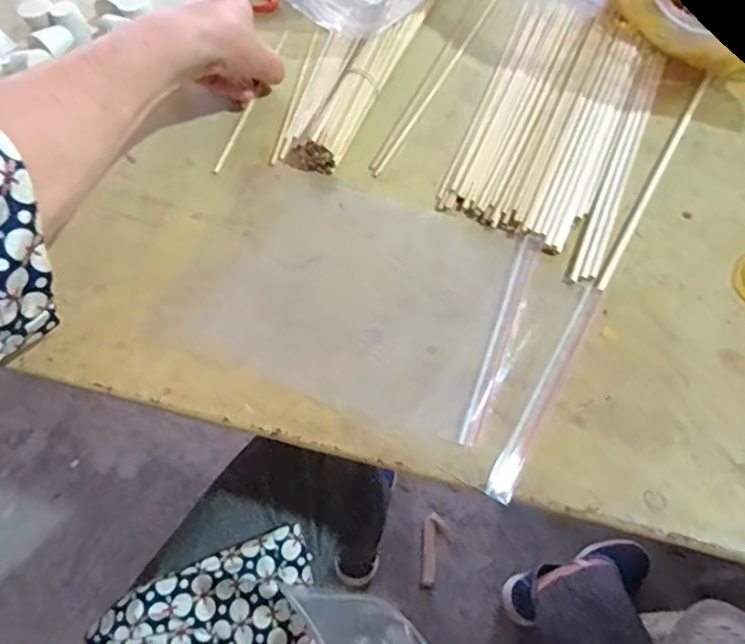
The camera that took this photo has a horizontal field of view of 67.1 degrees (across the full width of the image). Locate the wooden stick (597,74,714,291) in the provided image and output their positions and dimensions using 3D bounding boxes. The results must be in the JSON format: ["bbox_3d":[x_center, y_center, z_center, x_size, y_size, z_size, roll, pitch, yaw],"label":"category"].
[{"bbox_3d":[0.214,-0.112,0.419,0.006,0.004,0.230,28,69,16],"label":"wooden stick"}]

